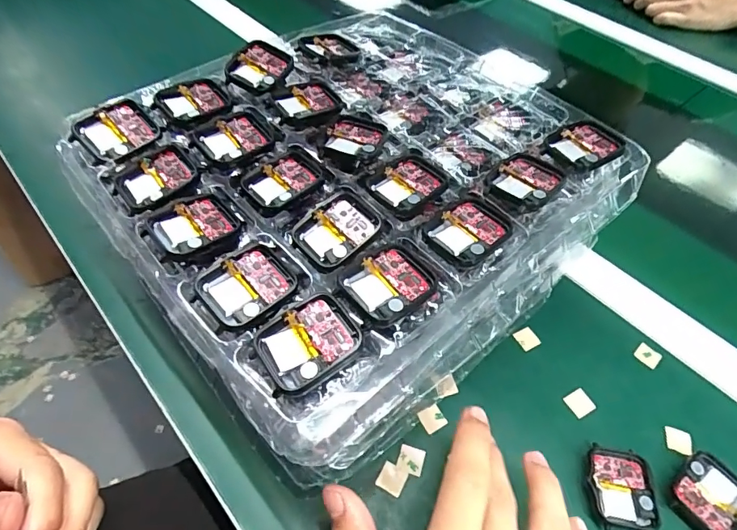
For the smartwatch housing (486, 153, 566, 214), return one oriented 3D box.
[{"bbox_3d":[0.094,-0.048,0.271,0.046,0.012,0.037,-36,63,-28],"label":"smartwatch housing"}]

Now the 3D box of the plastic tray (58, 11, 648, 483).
[{"bbox_3d":[-0.008,-0.044,0.328,0.300,0.118,0.265,-33,61,-26],"label":"plastic tray"}]

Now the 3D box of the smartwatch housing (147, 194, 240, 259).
[{"bbox_3d":[-0.094,-0.021,0.247,0.042,0.007,0.037,-29,60,-25],"label":"smartwatch housing"}]

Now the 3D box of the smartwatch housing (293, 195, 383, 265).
[{"bbox_3d":[-0.017,-0.019,0.248,0.040,0.012,0.037,-32,61,-26],"label":"smartwatch housing"}]

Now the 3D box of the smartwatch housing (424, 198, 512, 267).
[{"bbox_3d":[0.055,-0.017,0.252,0.044,0.009,0.036,-36,63,-28],"label":"smartwatch housing"}]

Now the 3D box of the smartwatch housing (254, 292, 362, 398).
[{"bbox_3d":[-0.027,0.035,0.204,0.044,0.009,0.036,-25,58,-22],"label":"smartwatch housing"}]

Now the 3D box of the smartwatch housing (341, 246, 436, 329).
[{"bbox_3d":[0.011,0.010,0.224,0.044,0.005,0.038,-26,58,-23],"label":"smartwatch housing"}]

